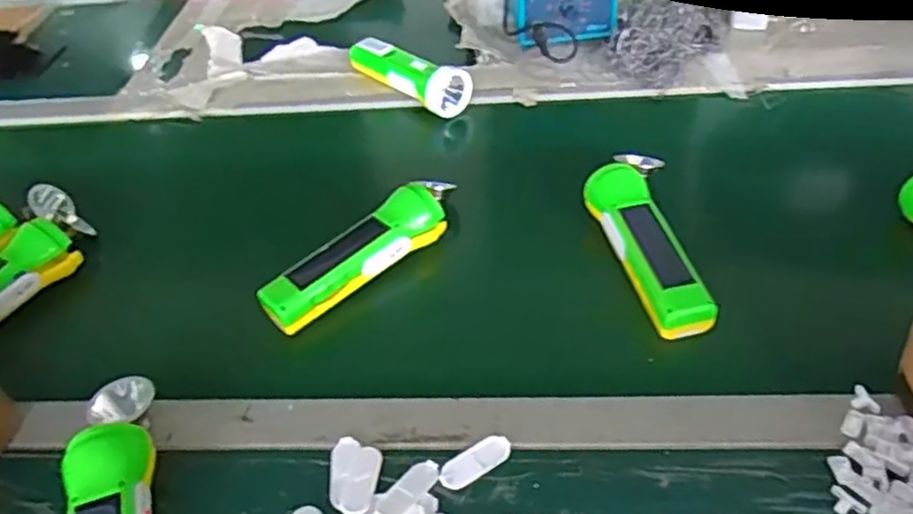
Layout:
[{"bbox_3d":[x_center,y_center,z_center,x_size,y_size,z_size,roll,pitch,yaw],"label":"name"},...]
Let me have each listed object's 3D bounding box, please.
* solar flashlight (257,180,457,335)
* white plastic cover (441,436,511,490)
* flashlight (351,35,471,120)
[{"bbox_3d":[-0.073,-0.010,0.592,0.201,0.040,0.046,-36,51,-27],"label":"solar flashlight"},{"bbox_3d":[0.013,0.135,0.458,0.050,0.004,0.020,-25,46,-18],"label":"white plastic cover"},{"bbox_3d":[-0.056,-0.214,0.819,0.059,0.045,0.164,-35,50,-26],"label":"flashlight"}]

